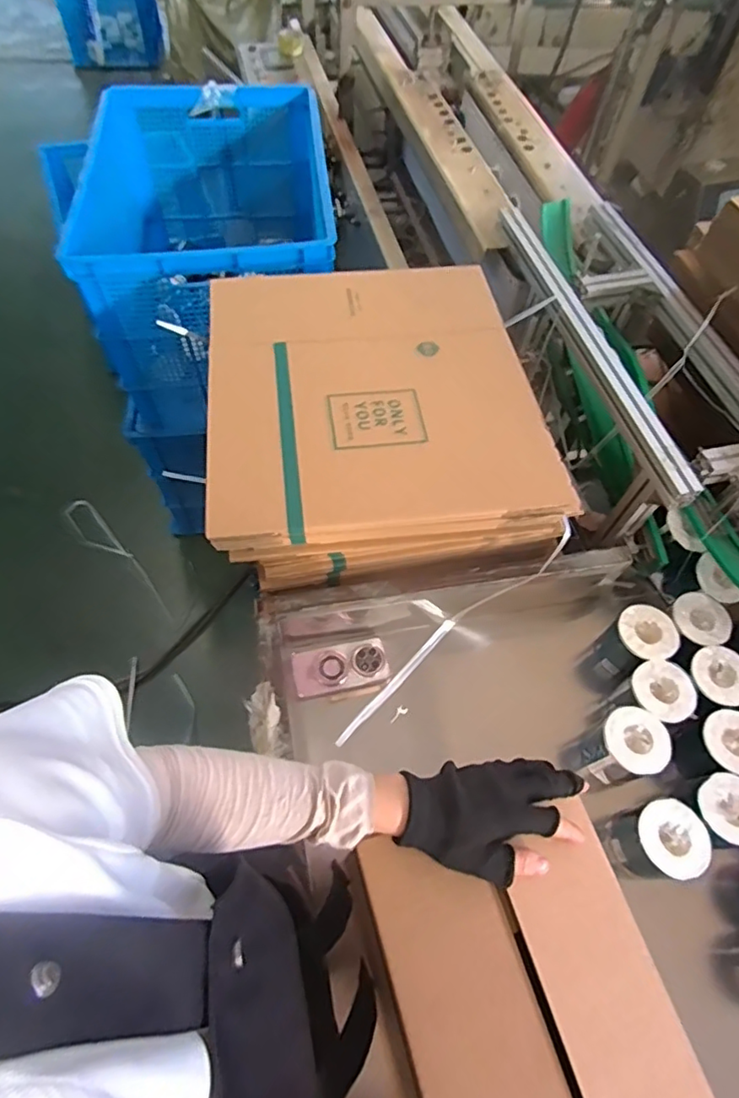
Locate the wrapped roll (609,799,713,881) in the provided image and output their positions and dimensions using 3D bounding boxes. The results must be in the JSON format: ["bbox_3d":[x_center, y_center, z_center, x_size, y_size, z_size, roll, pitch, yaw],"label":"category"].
[{"bbox_3d":[0.417,0.422,0.822,0.087,0.115,0.092,2,59,-3],"label":"wrapped roll"}]

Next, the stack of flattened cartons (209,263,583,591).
[{"bbox_3d":[0.007,-0.245,1.020,0.553,0.186,0.595,-7,59,-8],"label":"stack of flattened cartons"}]

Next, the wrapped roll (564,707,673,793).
[{"bbox_3d":[0.392,0.324,0.911,0.097,0.168,0.092,2,59,-3],"label":"wrapped roll"}]

